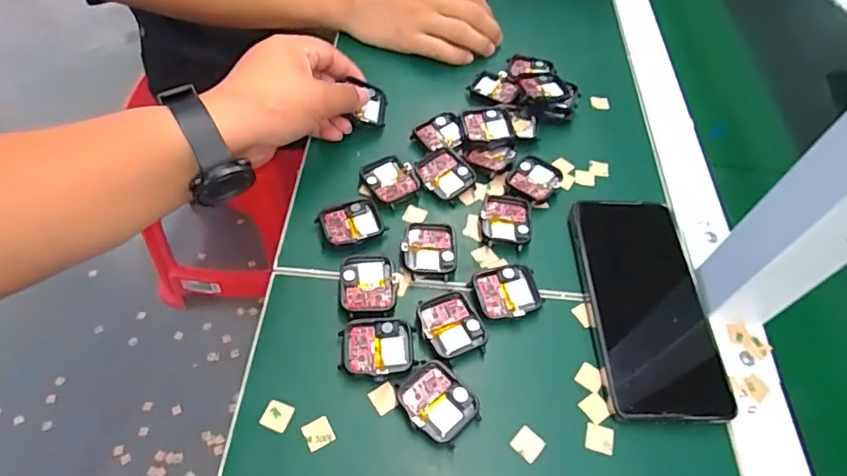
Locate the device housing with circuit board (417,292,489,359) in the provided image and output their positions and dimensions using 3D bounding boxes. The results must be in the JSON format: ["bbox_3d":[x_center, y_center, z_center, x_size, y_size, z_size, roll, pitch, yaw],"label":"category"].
[{"bbox_3d":[0.018,0.057,0.340,0.037,0.007,0.041,-17,59,-17],"label":"device housing with circuit board"}]

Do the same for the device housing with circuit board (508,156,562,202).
[{"bbox_3d":[0.090,-0.046,0.420,0.035,0.009,0.041,31,58,15],"label":"device housing with circuit board"}]

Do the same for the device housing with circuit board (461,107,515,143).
[{"bbox_3d":[0.054,-0.095,0.440,0.042,0.011,0.038,-3,56,-8],"label":"device housing with circuit board"}]

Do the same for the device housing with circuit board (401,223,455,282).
[{"bbox_3d":[0.004,0.008,0.372,0.036,0.008,0.045,4,55,-3],"label":"device housing with circuit board"}]

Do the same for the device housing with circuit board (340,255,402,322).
[{"bbox_3d":[-0.036,0.032,0.352,0.039,0.006,0.046,-4,56,-8],"label":"device housing with circuit board"}]

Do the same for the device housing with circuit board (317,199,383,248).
[{"bbox_3d":[-0.052,-0.010,0.383,0.045,0.007,0.037,-19,59,-17],"label":"device housing with circuit board"}]

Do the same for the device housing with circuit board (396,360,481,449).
[{"bbox_3d":[0.009,0.098,0.311,0.037,0.010,0.045,-35,65,-25],"label":"device housing with circuit board"}]

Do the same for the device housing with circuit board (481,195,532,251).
[{"bbox_3d":[0.062,-0.013,0.391,0.037,0.005,0.044,6,57,3],"label":"device housing with circuit board"}]

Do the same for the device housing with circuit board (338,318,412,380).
[{"bbox_3d":[-0.029,0.069,0.328,0.045,0.005,0.038,-3,56,-7],"label":"device housing with circuit board"}]

